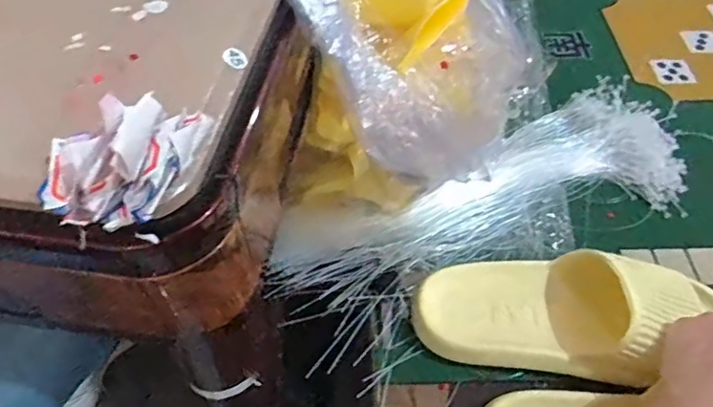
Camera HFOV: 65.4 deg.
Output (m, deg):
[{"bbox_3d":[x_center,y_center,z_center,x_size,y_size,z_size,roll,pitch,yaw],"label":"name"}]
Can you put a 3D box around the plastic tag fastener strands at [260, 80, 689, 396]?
[{"bbox_3d":[0.127,0.004,0.522,0.419,0.034,0.165,-25,56,-18],"label":"plastic tag fastener strands"}]

